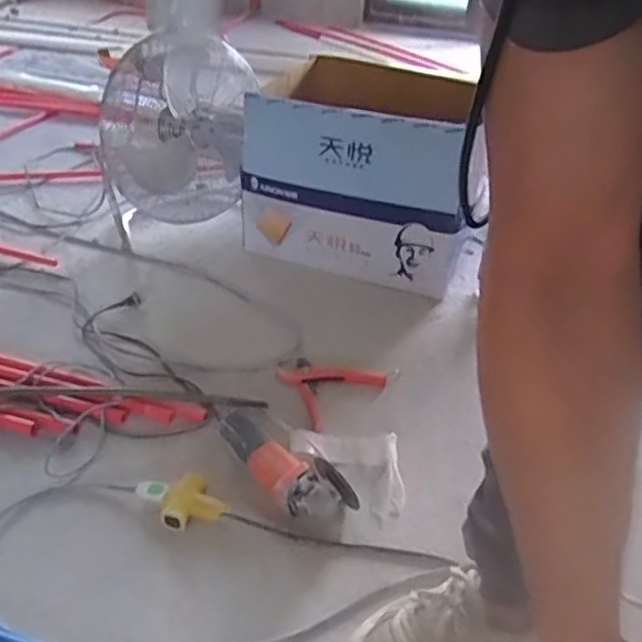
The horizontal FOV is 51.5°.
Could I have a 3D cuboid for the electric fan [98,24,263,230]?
[{"bbox_3d":[-0.349,-0.460,1.666,0.390,0.453,0.159,-19,41,-28],"label":"electric fan"}]

